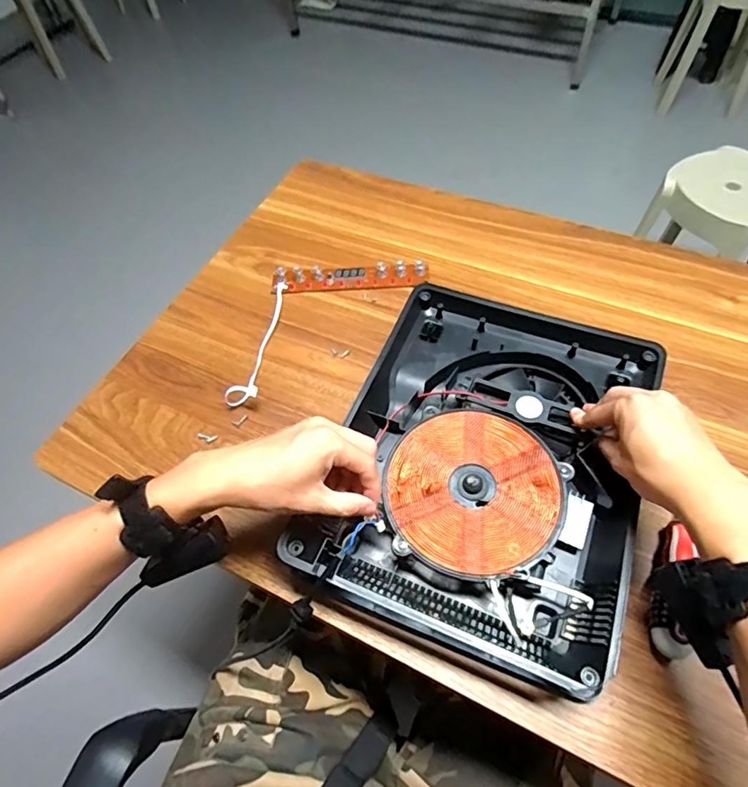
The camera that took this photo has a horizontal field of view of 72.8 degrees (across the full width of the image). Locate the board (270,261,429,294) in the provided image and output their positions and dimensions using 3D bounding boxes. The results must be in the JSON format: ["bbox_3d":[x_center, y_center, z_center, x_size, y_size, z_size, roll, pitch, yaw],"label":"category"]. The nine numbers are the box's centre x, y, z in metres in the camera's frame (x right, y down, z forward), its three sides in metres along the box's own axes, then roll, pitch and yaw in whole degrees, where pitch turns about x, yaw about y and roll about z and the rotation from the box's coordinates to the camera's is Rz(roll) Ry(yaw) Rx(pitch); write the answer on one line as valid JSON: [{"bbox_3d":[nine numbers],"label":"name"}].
[{"bbox_3d":[-0.032,-0.156,0.681,0.207,0.015,0.036,-3,57,2],"label":"board"}]

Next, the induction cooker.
[{"bbox_3d":[0.109,0.058,0.493,0.267,0.055,0.346,19,61,15],"label":"induction cooker"}]

